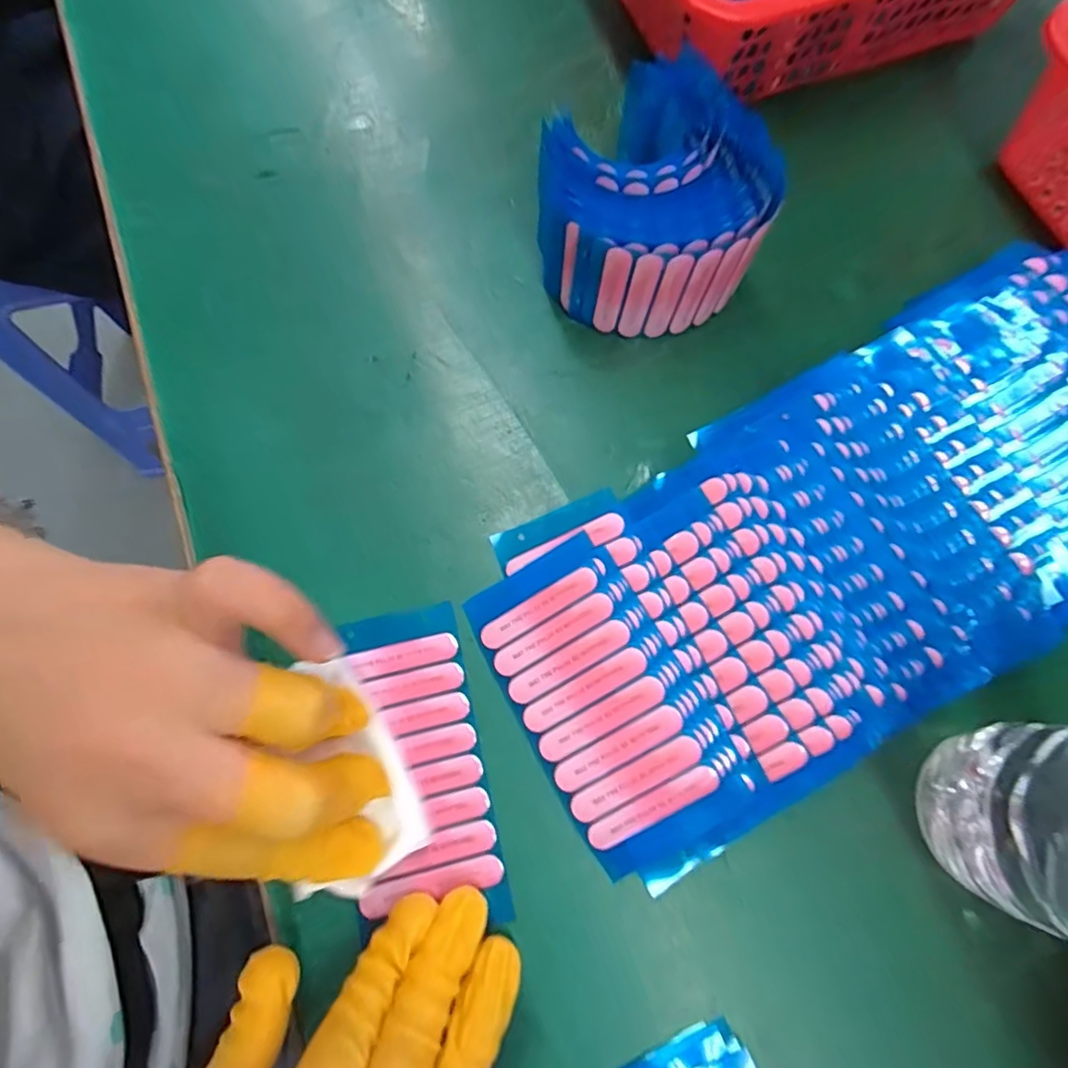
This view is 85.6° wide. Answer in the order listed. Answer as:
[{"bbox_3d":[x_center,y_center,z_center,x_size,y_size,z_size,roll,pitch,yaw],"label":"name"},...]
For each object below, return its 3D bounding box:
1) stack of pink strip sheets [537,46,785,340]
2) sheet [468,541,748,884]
[{"bbox_3d":[0.051,-0.139,0.250,0.095,0.063,0.092,28,75,6],"label":"stack of pink strip sheets"},{"bbox_3d":[0.022,0.063,0.217,0.055,0.010,0.116,-31,76,8],"label":"sheet"}]

